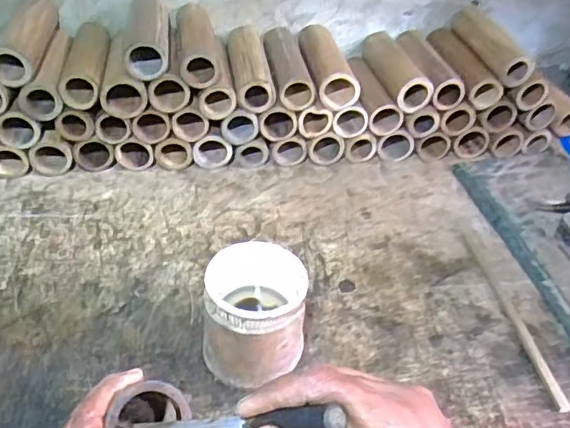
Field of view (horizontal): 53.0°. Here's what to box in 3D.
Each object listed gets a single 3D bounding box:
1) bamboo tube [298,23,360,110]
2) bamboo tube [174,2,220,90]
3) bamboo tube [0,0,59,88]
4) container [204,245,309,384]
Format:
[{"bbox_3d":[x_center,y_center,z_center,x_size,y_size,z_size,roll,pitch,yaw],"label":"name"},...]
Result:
[{"bbox_3d":[0.056,-0.228,0.873,0.062,0.059,0.178,-9,43,-12],"label":"bamboo tube"},{"bbox_3d":[-0.128,-0.248,0.822,0.050,0.053,0.177,-6,43,-8],"label":"bamboo tube"},{"bbox_3d":[-0.346,-0.248,0.784,0.052,0.058,0.184,1,42,-1],"label":"bamboo tube"},{"bbox_3d":[-0.030,0.108,0.570,0.096,0.135,0.089,1,42,-1],"label":"container"}]

